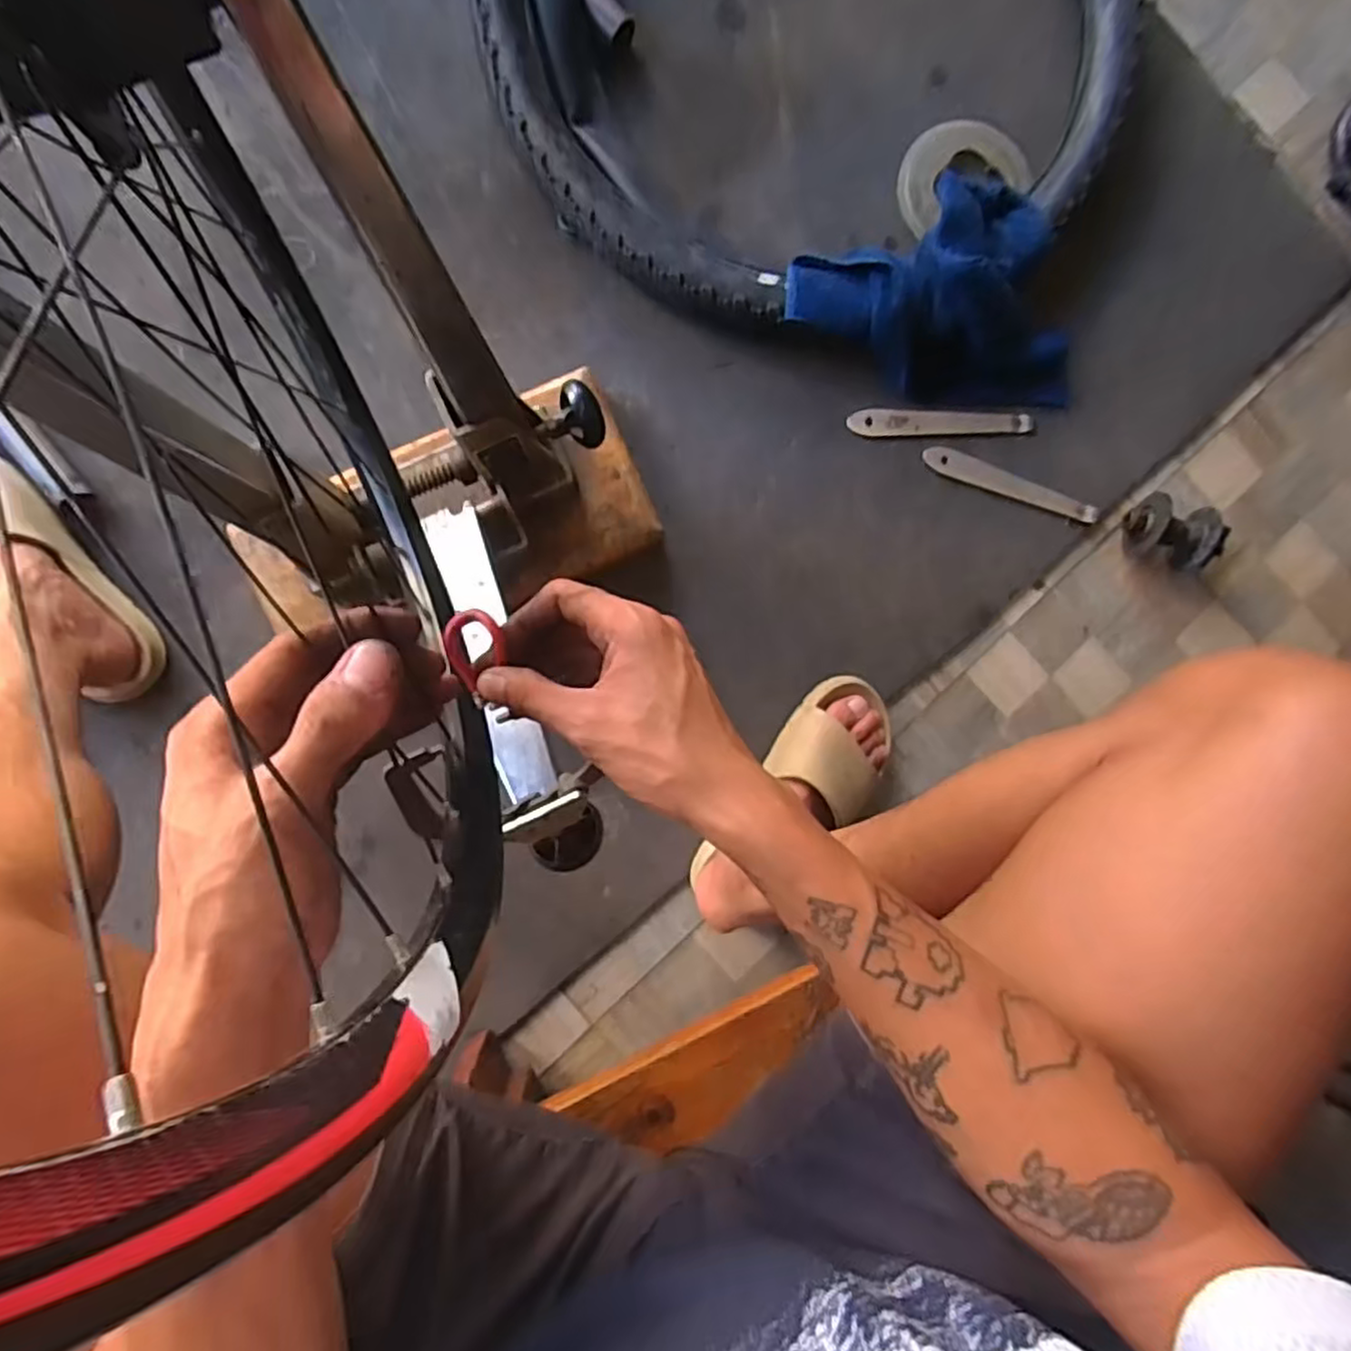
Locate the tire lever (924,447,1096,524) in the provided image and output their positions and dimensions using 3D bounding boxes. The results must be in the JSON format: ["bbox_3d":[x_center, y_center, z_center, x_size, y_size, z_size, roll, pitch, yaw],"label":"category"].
[{"bbox_3d":[0.359,-0.202,0.755,0.197,0.009,0.026,20,88,-3],"label":"tire lever"}]

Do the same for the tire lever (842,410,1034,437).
[{"bbox_3d":[0.283,-0.270,0.755,0.198,0.004,0.026,-2,89,-3],"label":"tire lever"}]

